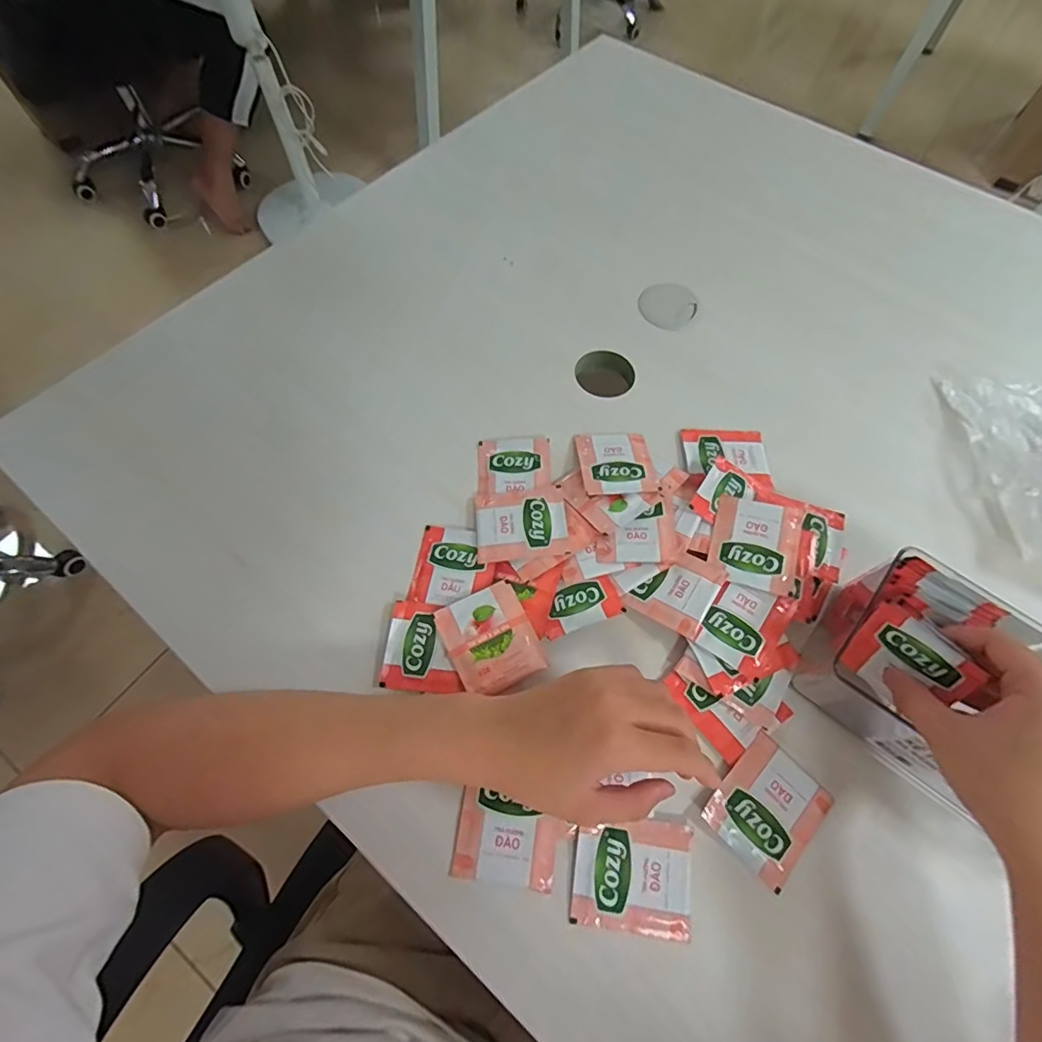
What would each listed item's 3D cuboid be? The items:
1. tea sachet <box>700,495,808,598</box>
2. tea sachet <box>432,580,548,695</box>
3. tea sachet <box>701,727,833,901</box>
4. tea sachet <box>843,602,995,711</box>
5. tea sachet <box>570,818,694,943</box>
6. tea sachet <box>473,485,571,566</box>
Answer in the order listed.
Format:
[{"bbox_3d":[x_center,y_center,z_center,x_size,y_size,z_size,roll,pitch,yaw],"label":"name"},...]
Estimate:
[{"bbox_3d":[0.191,0.018,0.413,0.069,0.008,0.075,16,71,15],"label":"tea sachet"},{"bbox_3d":[-0.023,0.090,0.387,0.064,0.008,0.074,-24,68,-11],"label":"tea sachet"},{"bbox_3d":[0.171,0.197,0.349,0.065,0.007,0.075,42,72,16],"label":"tea sachet"},{"bbox_3d":[0.256,0.097,0.342,0.006,0.069,0.064,-25,50,-23],"label":"tea sachet"},{"bbox_3d":[0.073,0.230,0.333,0.074,0.007,0.063,7,66,2],"label":"tea sachet"},{"bbox_3d":[0.000,0.003,0.430,0.075,0.009,0.066,-6,66,-4],"label":"tea sachet"}]

